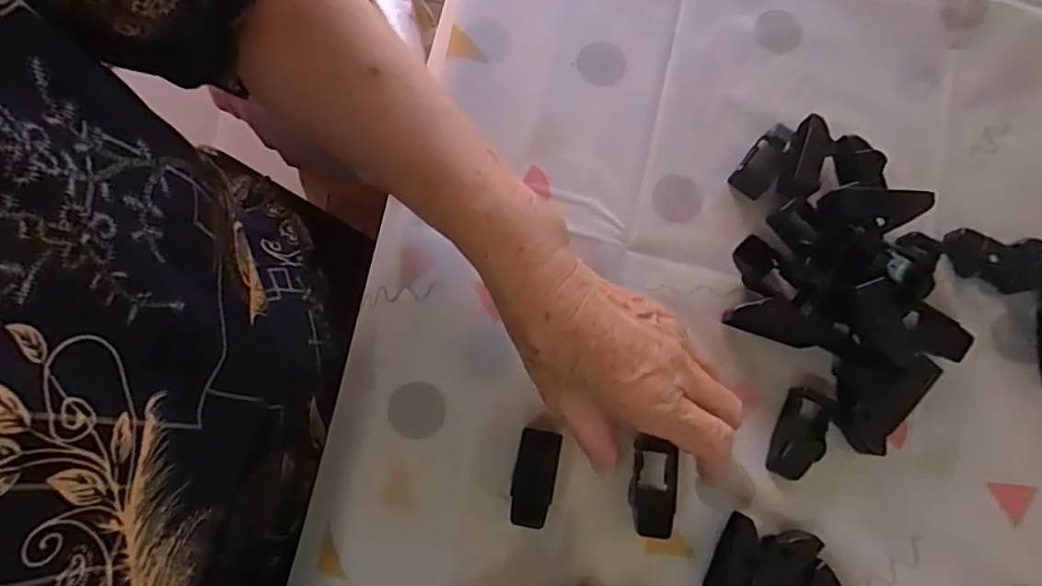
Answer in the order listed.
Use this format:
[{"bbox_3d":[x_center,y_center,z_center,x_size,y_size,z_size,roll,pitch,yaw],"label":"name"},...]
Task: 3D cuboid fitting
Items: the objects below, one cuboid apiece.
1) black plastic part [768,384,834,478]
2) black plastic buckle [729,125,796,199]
[{"bbox_3d":[0.159,0.081,0.334,0.023,0.012,0.050,20,79,3],"label":"black plastic part"},{"bbox_3d":[0.155,-0.084,0.372,0.024,0.008,0.050,36,94,6],"label":"black plastic buckle"}]

